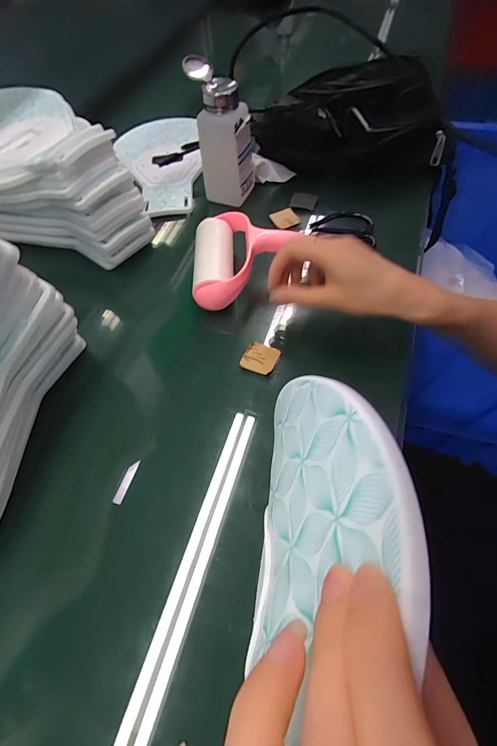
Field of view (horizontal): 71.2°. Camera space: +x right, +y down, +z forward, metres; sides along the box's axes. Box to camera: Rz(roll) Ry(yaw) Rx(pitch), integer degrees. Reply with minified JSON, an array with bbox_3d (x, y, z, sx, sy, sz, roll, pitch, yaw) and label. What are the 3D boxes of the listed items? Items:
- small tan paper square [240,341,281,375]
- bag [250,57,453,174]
[{"bbox_3d":[0.012,-0.015,0.348,0.034,0.005,0.030,17,62,13],"label":"small tan paper square"},{"bbox_3d":[0.146,-0.349,0.481,0.258,0.097,0.140,10,61,9],"label":"bag"}]

